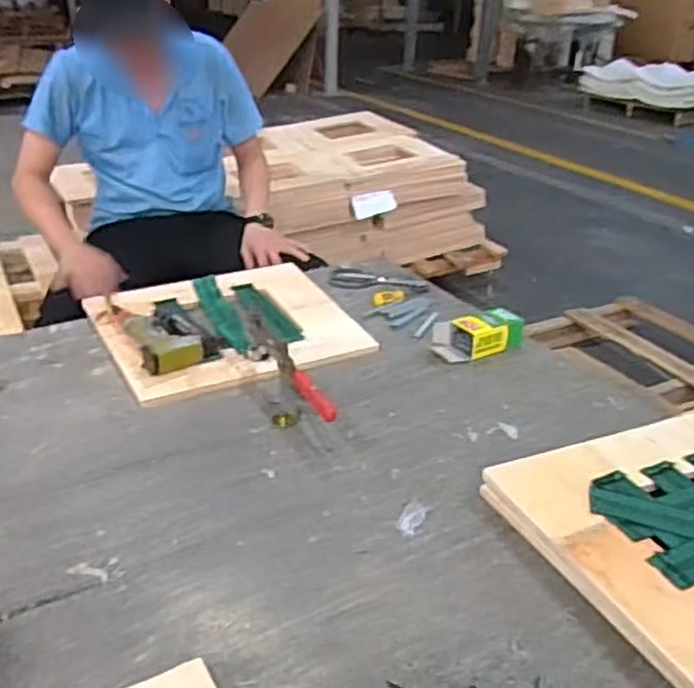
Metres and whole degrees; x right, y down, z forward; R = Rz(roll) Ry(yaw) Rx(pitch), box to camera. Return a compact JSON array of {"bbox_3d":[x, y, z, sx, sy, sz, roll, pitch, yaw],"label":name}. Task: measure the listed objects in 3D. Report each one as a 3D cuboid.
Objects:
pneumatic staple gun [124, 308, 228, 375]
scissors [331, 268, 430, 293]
[{"bbox_3d":[-0.302,-0.011,1.254,0.144,0.048,0.203,-15,32,-29],"label":"pneumatic staple gun"},{"bbox_3d":[0.064,-0.135,1.531,0.206,0.021,0.112,10,28,15],"label":"scissors"}]

